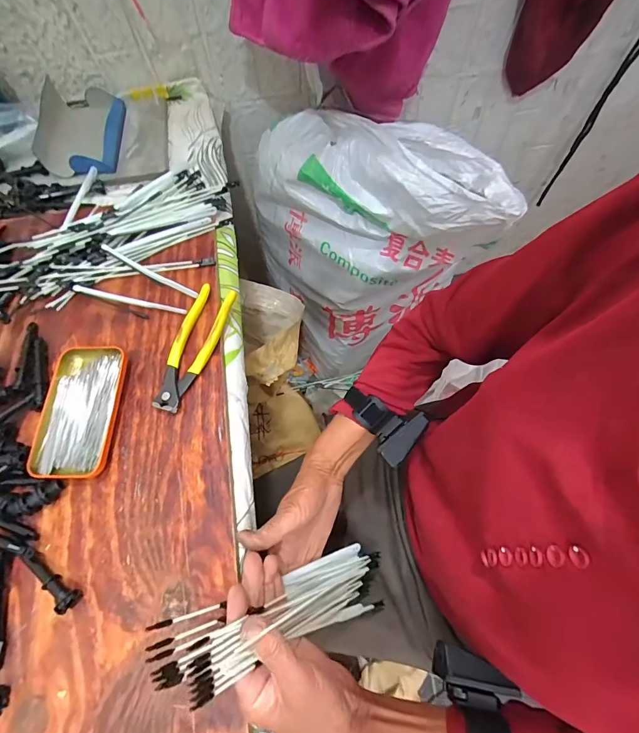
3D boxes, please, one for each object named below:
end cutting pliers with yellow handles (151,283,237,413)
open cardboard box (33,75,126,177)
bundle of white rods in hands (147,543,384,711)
[{"bbox_3d":[-0.150,-0.026,0.436,0.045,0.017,0.165,15,68,6],"label":"end cutting pliers with yellow handles"},{"bbox_3d":[-0.382,-0.381,0.582,0.117,0.037,0.177,-7,67,-3],"label":"open cardboard box"},{"bbox_3d":[-0.018,0.248,0.368,0.046,0.288,0.073,-29,65,27],"label":"bundle of white rods in hands"}]

